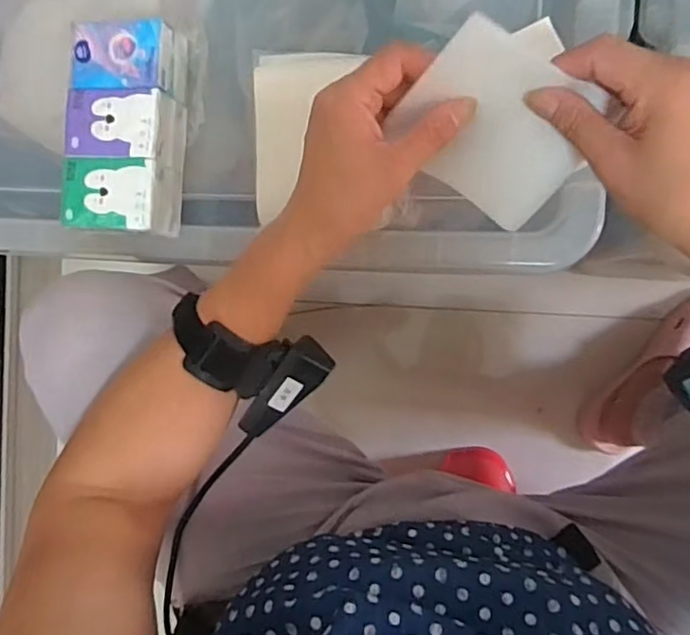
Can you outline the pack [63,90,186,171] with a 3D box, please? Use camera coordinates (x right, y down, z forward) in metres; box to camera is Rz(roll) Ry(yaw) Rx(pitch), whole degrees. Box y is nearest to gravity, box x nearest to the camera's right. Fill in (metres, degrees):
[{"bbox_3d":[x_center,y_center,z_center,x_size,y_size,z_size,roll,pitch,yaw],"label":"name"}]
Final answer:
[{"bbox_3d":[-0.169,-0.145,0.473,0.079,0.050,0.054,2,92,9],"label":"pack"}]

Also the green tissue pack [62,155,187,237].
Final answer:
[{"bbox_3d":[-0.172,-0.093,0.468,0.076,0.041,0.053,4,92,9],"label":"green tissue pack"}]

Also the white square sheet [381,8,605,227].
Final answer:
[{"bbox_3d":[0.088,-0.109,0.353,0.118,0.013,0.091,20,130,-28],"label":"white square sheet"}]

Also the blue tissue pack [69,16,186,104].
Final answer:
[{"bbox_3d":[-0.165,-0.196,0.466,0.076,0.036,0.052,4,92,9],"label":"blue tissue pack"}]

